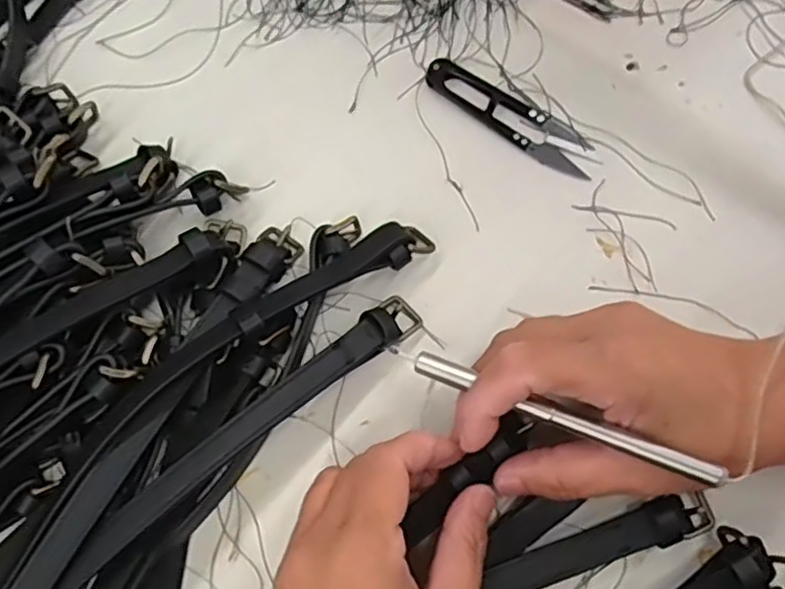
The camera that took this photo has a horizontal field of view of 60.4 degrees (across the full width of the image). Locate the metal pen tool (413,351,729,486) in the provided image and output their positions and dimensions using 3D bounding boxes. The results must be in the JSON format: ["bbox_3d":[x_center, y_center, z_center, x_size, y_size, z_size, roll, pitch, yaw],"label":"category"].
[{"bbox_3d":[0.065,0.048,0.266,0.123,0.005,0.009,20,74,21],"label":"metal pen tool"}]

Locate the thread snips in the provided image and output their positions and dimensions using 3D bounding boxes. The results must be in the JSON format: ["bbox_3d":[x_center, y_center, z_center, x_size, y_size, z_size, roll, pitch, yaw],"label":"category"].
[{"bbox_3d":[0.063,-0.096,0.358,0.099,0.007,0.024,36,77,11],"label":"thread snips"}]

